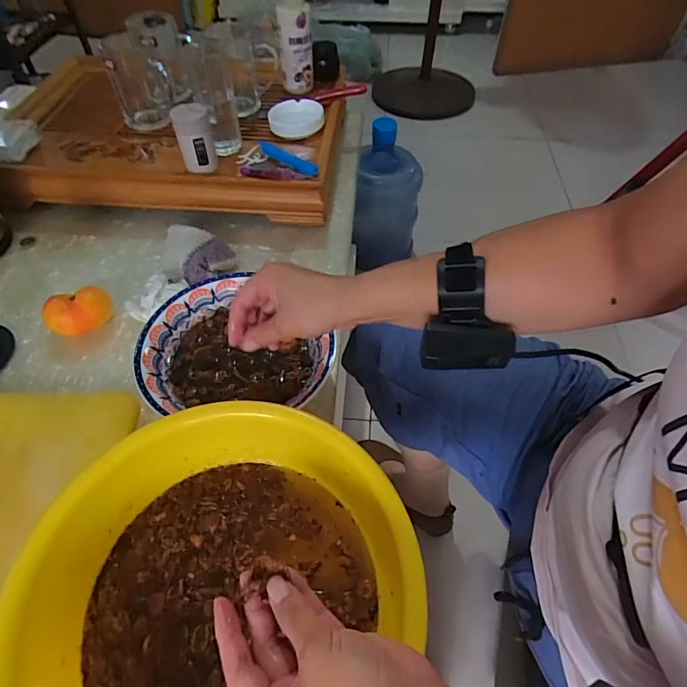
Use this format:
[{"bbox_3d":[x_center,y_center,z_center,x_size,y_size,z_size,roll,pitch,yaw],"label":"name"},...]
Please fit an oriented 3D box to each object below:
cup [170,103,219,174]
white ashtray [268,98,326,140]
[{"bbox_3d":[-0.208,-0.286,0.628,0.048,0.087,0.046,0,53,0],"label":"cup"},{"bbox_3d":[-0.077,-0.371,0.728,0.088,0.017,0.086,0,53,0],"label":"white ashtray"}]

